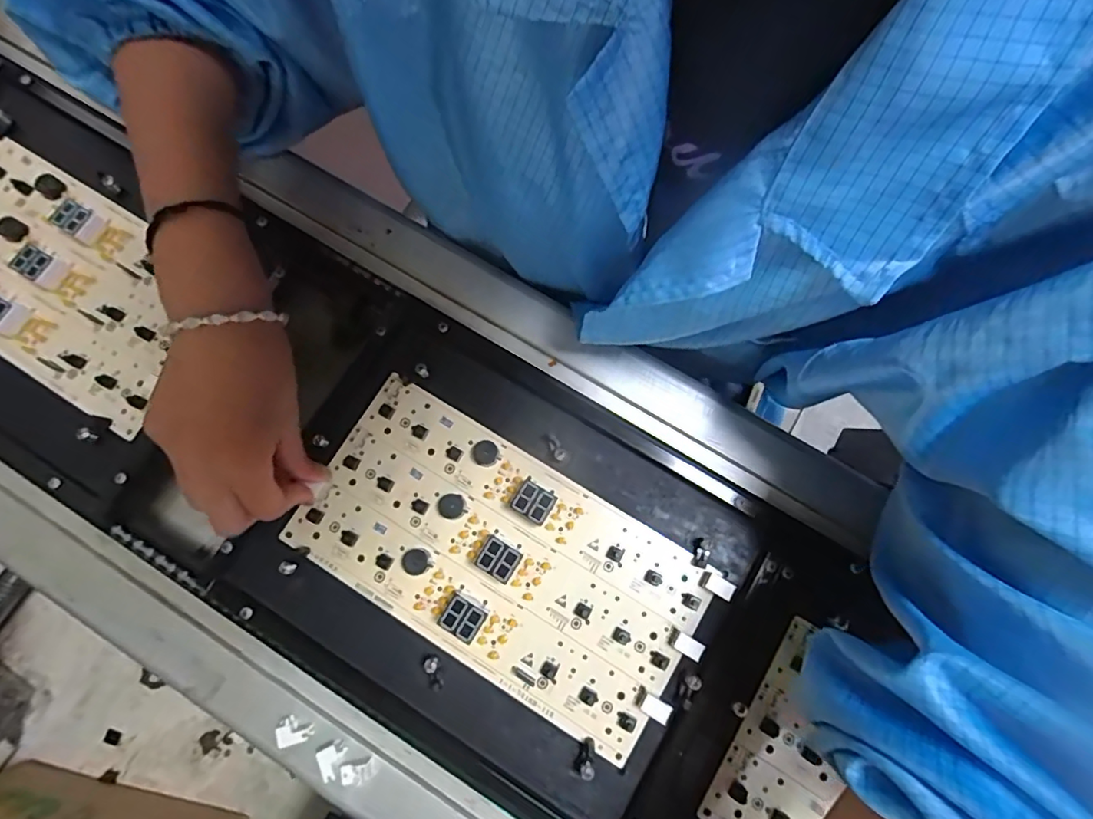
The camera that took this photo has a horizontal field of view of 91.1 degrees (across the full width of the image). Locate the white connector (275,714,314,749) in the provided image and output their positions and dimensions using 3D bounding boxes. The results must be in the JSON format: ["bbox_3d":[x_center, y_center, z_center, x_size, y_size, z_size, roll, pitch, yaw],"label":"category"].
[{"bbox_3d":[-0.147,0.186,0.312,0.017,0.011,0.015,-21,78,-5],"label":"white connector"}]

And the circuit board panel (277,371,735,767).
[{"bbox_3d":[-0.030,0.095,0.340,0.255,0.020,0.130,31,79,6],"label":"circuit board panel"}]

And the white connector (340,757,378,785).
[{"bbox_3d":[-0.108,0.210,0.310,0.019,0.009,0.012,-11,77,-3],"label":"white connector"}]

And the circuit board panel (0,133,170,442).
[{"bbox_3d":[-0.364,-0.105,0.381,0.250,0.023,0.129,31,79,6],"label":"circuit board panel"}]

